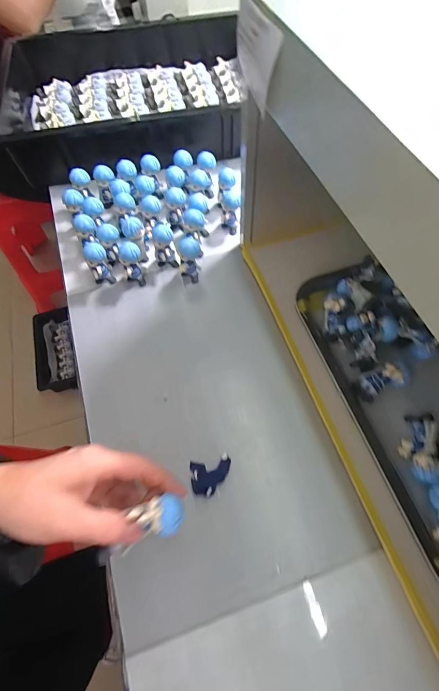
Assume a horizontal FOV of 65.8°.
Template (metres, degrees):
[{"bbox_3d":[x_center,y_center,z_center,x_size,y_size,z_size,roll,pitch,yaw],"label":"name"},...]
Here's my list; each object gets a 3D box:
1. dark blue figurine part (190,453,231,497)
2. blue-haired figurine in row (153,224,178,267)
[{"bbox_3d":[-0.008,0.131,0.342,0.041,0.025,0.036,-11,63,-3],"label":"dark blue figurine part"},{"bbox_3d":[-0.073,-0.130,0.457,0.028,0.063,0.025,-13,63,-4],"label":"blue-haired figurine in row"}]

